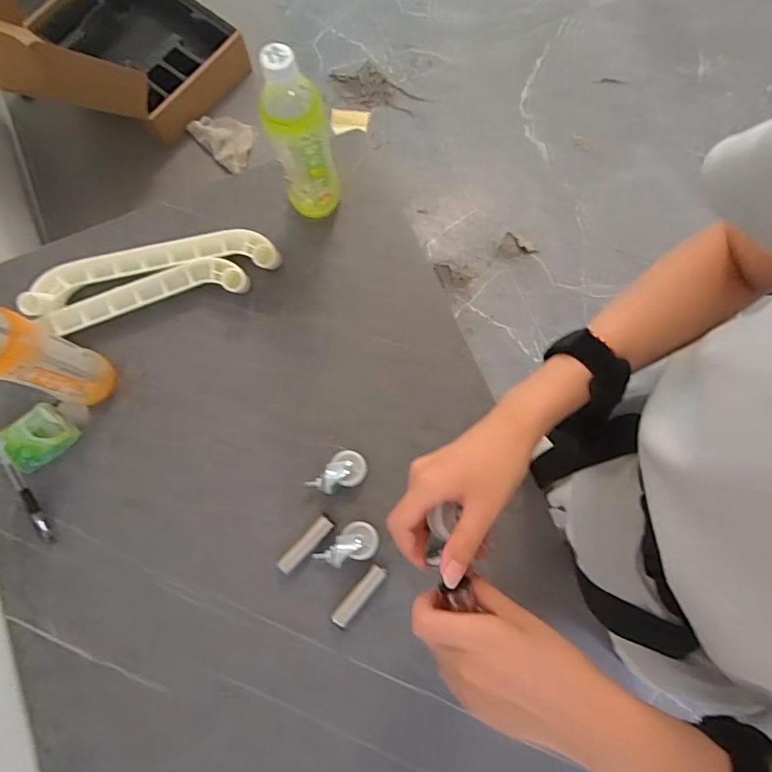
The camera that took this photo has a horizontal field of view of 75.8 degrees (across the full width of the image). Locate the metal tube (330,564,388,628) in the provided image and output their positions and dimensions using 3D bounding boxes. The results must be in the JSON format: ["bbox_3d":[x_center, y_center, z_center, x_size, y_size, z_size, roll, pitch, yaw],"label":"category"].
[{"bbox_3d":[-0.028,0.224,0.533,0.020,0.022,0.072,40,81,10],"label":"metal tube"}]

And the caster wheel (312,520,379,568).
[{"bbox_3d":[-0.040,0.178,0.543,0.067,0.021,0.041,-37,78,-7],"label":"caster wheel"}]

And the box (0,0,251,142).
[{"bbox_3d":[-0.562,-0.670,0.887,0.411,0.365,0.412,38,82,9],"label":"box"}]

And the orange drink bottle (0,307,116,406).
[{"bbox_3d":[-0.359,-0.032,0.498,0.072,0.213,0.060,21,78,7],"label":"orange drink bottle"}]

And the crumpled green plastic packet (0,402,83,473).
[{"bbox_3d":[-0.401,0.061,0.570,0.084,0.044,0.052,-36,78,-7],"label":"crumpled green plastic packet"}]

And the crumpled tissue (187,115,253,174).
[{"bbox_3d":[-0.314,-0.499,0.999,0.095,0.032,0.147,-42,79,-6],"label":"crumpled tissue"}]

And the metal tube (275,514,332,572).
[{"bbox_3d":[-0.087,0.175,0.548,0.020,0.018,0.073,40,81,10],"label":"metal tube"}]

